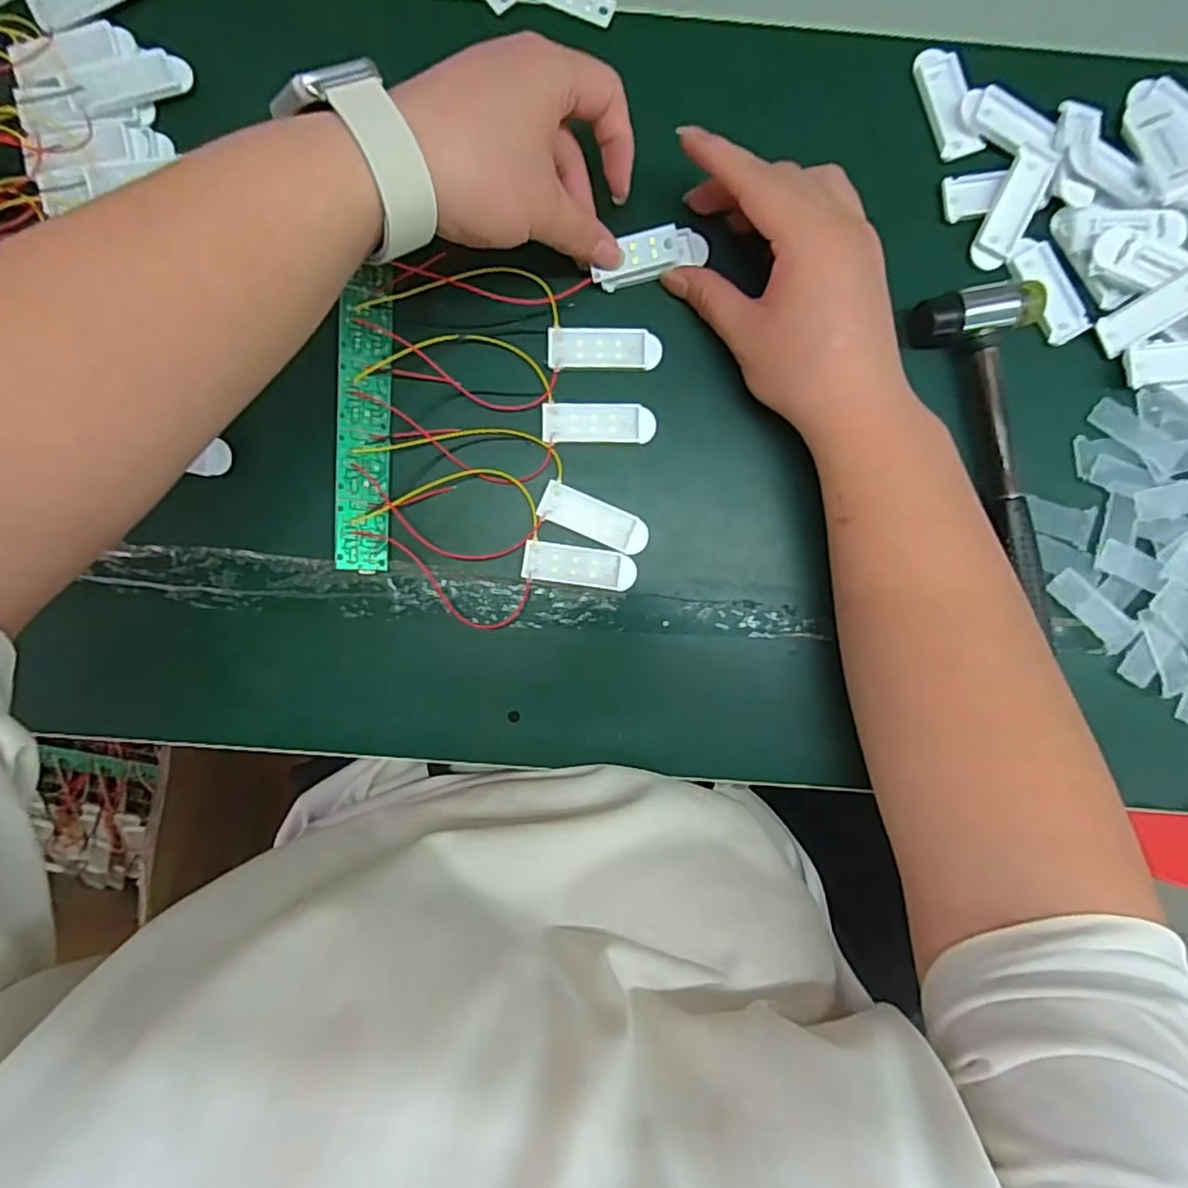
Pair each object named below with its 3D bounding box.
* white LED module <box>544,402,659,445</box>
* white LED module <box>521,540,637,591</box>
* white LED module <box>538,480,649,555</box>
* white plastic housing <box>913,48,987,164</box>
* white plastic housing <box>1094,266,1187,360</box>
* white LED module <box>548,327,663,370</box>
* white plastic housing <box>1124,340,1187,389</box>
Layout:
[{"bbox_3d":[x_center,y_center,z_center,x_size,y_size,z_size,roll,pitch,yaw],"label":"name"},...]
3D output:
[{"bbox_3d":[0.003,-0.088,0.338,0.058,0.005,0.020,1,93,-1],"label":"white LED module"},{"bbox_3d":[-0.007,-0.015,0.339,0.058,0.004,0.020,8,93,-1],"label":"white LED module"},{"bbox_3d":[0.000,-0.039,0.338,0.057,0.005,0.020,24,93,-2],"label":"white LED module"},{"bbox_3d":[0.185,-0.257,0.339,0.021,0.007,0.056,-18,93,0],"label":"white plastic housing"},{"bbox_3d":[0.289,-0.147,0.331,0.056,0.005,0.021,-33,93,26],"label":"white plastic housing"},{"bbox_3d":[0.006,-0.127,0.336,0.058,0.004,0.021,-1,93,-1],"label":"white LED module"},{"bbox_3d":[0.306,-0.121,0.338,0.055,0.005,0.022,-8,93,0],"label":"white plastic housing"}]

